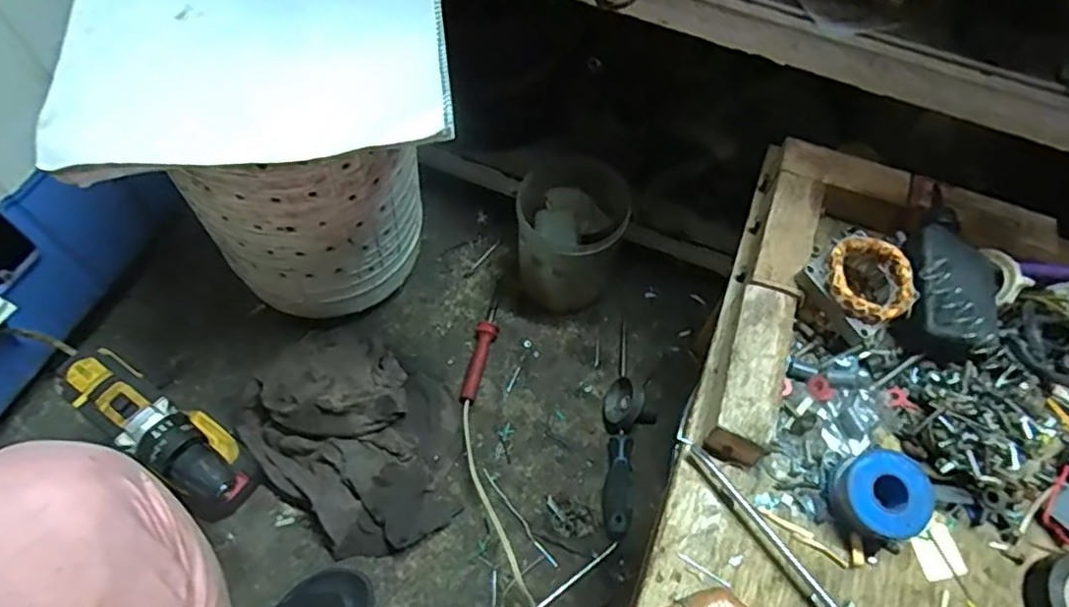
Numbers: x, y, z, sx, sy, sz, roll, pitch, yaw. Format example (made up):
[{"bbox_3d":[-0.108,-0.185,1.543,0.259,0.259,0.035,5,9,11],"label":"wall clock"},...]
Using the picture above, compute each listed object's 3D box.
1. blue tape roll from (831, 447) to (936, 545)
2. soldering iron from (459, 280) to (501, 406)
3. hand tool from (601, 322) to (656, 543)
[{"bbox_3d":[0.229,0.127,0.416,0.051,0.038,0.053,1,61,-2],"label":"blue tape roll"},{"bbox_3d":[-0.067,0.048,0.833,0.029,0.023,0.182,15,61,5],"label":"soldering iron"},{"bbox_3d":[0.114,0.147,0.768,0.059,0.063,0.264,15,61,5],"label":"hand tool"}]

